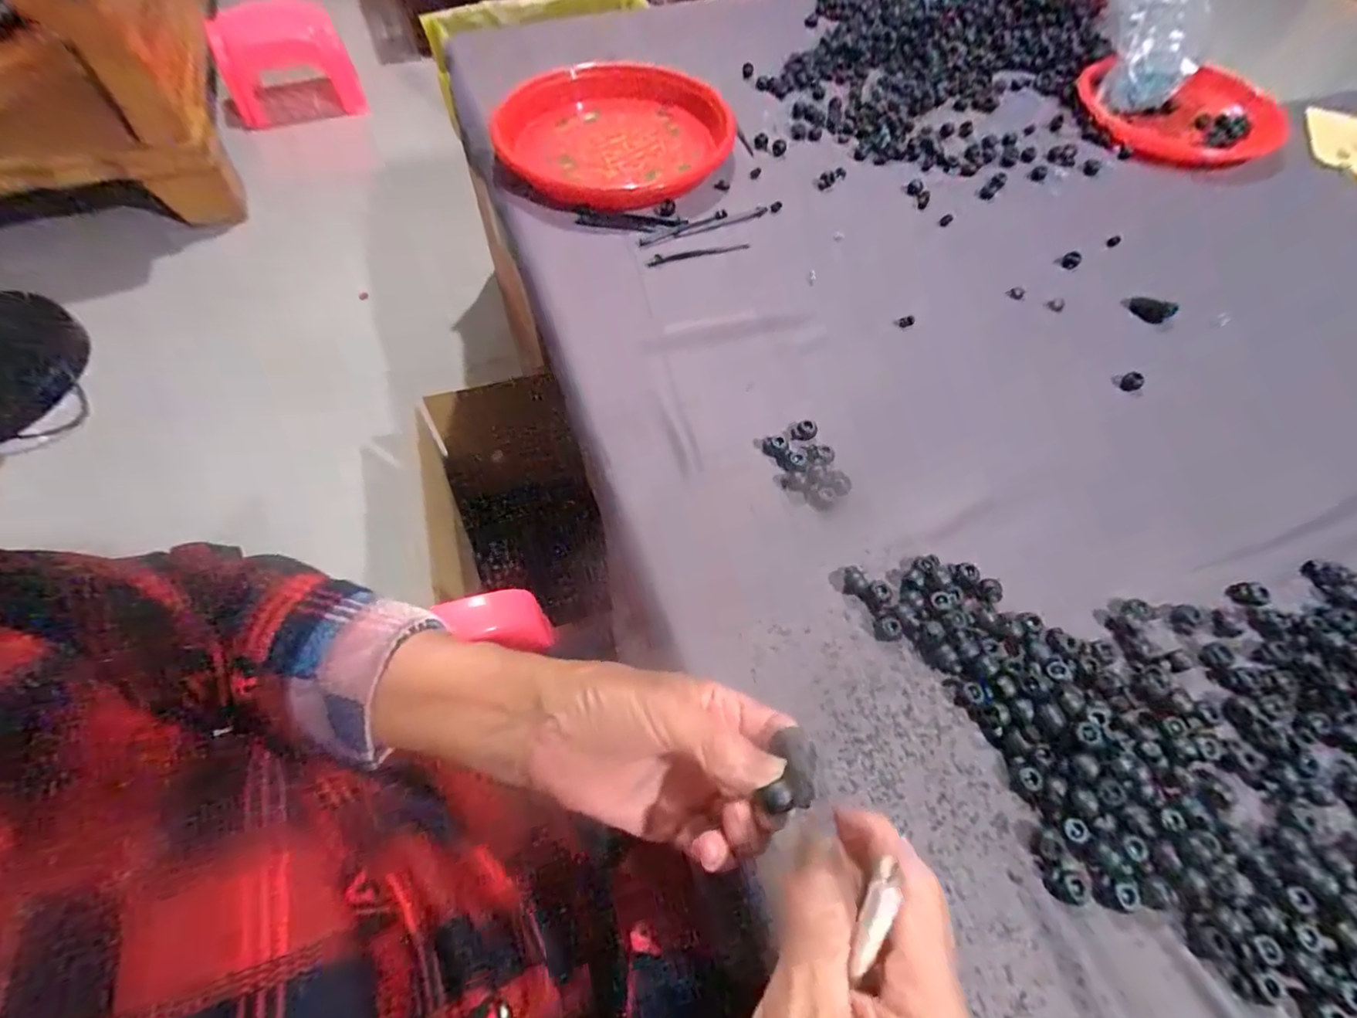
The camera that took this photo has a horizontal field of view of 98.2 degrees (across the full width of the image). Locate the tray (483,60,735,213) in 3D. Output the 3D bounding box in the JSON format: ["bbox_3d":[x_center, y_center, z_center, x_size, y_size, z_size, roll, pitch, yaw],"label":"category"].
[{"bbox_3d":[-0.071,-0.403,0.635,0.256,0.040,0.228,-9,59,-7],"label":"tray"}]

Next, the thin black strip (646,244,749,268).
[{"bbox_3d":[0.020,-0.248,0.573,0.104,0.004,0.011,-13,60,-9],"label":"thin black strip"}]

